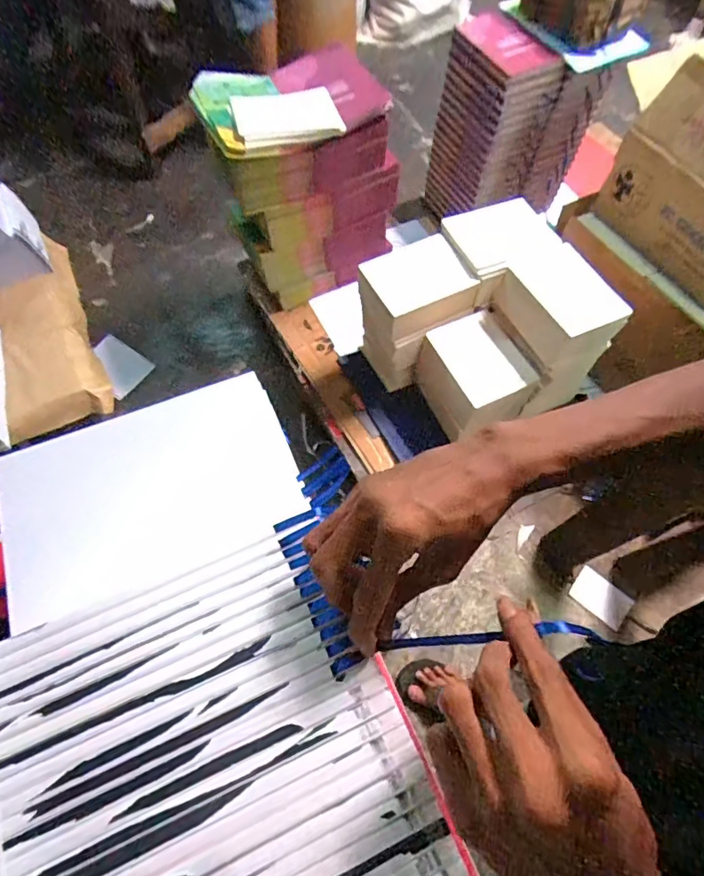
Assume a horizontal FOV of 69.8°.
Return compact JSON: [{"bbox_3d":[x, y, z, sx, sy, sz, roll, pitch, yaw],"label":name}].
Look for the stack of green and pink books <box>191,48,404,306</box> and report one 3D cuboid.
[{"bbox_3d":[-0.119,-0.659,1.267,0.419,0.512,0.276,-28,67,-12],"label":"stack of green and pink books"}]

